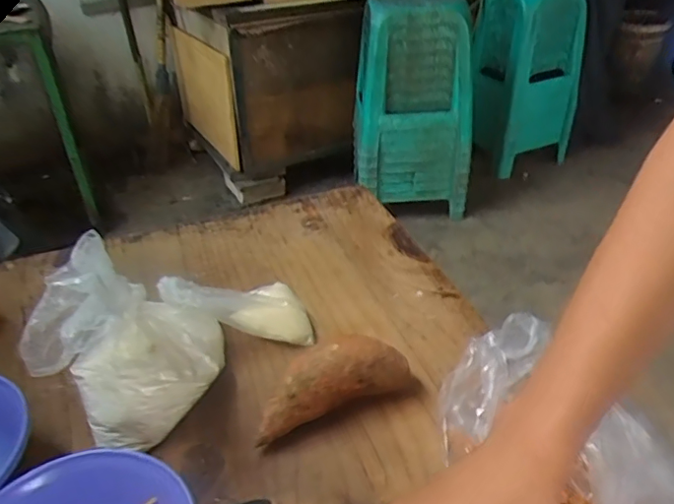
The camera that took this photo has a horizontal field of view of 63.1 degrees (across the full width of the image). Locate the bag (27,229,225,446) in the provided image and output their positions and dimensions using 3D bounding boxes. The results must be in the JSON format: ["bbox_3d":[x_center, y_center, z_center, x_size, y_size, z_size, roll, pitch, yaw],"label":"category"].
[{"bbox_3d":[-0.150,0.070,0.422,0.075,0.153,0.138,21,43,31],"label":"bag"}]

